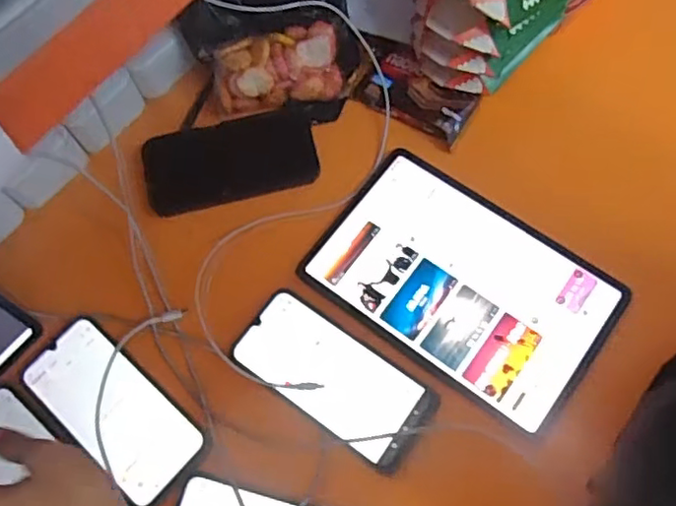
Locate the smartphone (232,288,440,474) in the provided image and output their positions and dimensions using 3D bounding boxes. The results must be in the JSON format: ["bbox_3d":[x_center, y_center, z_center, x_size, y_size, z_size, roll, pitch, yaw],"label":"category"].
[{"bbox_3d":[-0.004,0.104,0.515,0.168,0.006,0.079,33,74,14],"label":"smartphone"}]

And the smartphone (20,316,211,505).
[{"bbox_3d":[-0.189,0.132,0.519,0.166,0.012,0.078,39,75,15],"label":"smartphone"}]

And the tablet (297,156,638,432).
[{"bbox_3d":[0.108,0.025,0.546,0.248,0.010,0.160,34,74,14],"label":"tablet"}]

